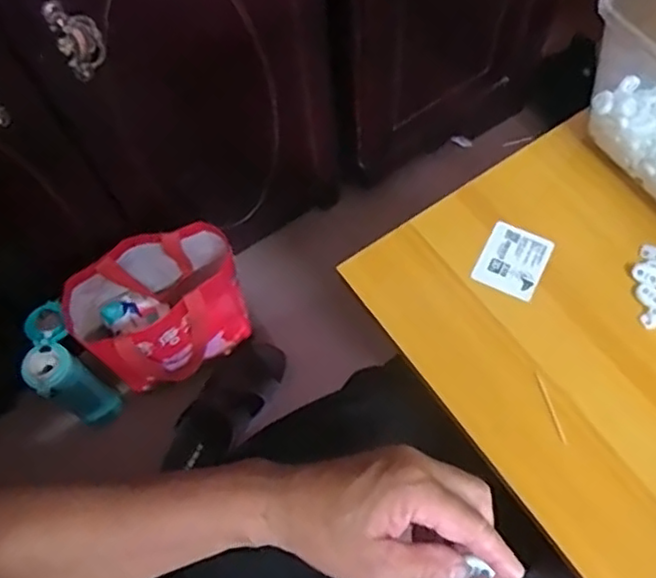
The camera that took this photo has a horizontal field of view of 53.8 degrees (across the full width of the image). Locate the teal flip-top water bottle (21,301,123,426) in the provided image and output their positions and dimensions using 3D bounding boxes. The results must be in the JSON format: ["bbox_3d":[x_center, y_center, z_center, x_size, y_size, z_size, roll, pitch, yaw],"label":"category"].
[{"bbox_3d":[-0.357,0.122,0.913,0.065,0.208,0.123,-24,65,-8],"label":"teal flip-top water bottle"}]

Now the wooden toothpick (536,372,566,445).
[{"bbox_3d":[0.164,0.087,0.475,0.004,0.004,0.054,-13,64,-3],"label":"wooden toothpick"}]

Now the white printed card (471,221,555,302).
[{"bbox_3d":[0.150,-0.023,0.524,0.049,0.004,0.057,25,74,13],"label":"white printed card"}]

